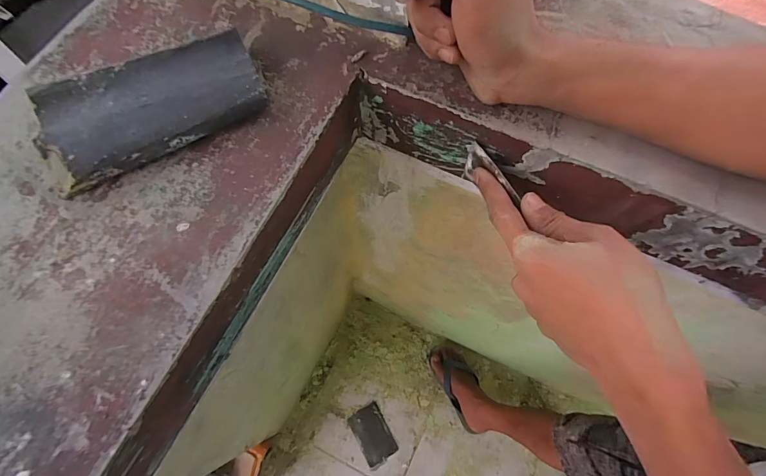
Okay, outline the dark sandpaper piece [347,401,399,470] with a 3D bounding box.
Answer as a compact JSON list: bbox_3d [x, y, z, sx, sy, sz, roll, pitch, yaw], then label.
[{"bbox_3d":[-0.027,0.534,1.028,0.091,0.006,0.141,-28,72,-14],"label":"dark sandpaper piece"}]

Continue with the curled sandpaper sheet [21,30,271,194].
[{"bbox_3d":[-0.150,-0.088,0.254,0.134,0.031,0.065,-29,72,-14],"label":"curled sandpaper sheet"}]

